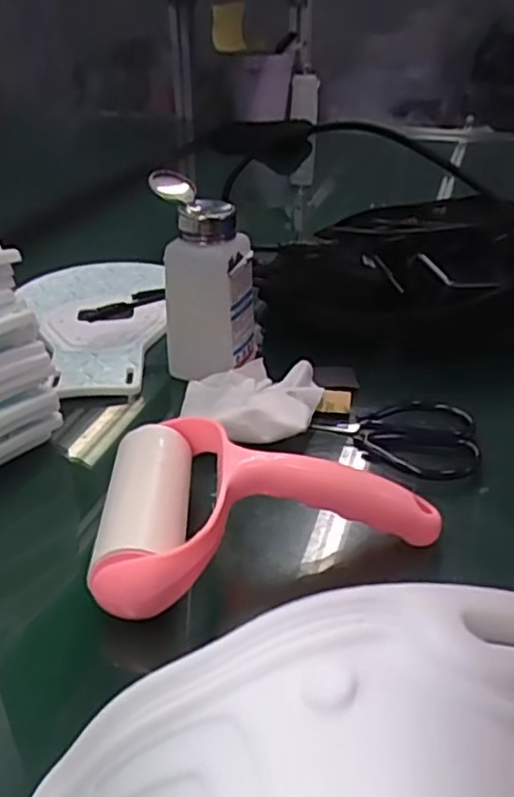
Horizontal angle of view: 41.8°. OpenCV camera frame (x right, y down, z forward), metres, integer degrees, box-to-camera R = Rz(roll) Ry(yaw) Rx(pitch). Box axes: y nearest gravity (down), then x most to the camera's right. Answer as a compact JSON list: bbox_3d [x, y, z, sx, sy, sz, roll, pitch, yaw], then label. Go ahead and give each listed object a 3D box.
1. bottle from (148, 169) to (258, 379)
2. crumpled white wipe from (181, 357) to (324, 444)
[{"bbox_3d":[-0.036,-0.092,0.491,0.069,0.141,0.061,6,29,20],"label":"bottle"},{"bbox_3d":[-0.003,-0.003,0.473,0.094,0.021,0.090,-2,32,-4],"label":"crumpled white wipe"}]

